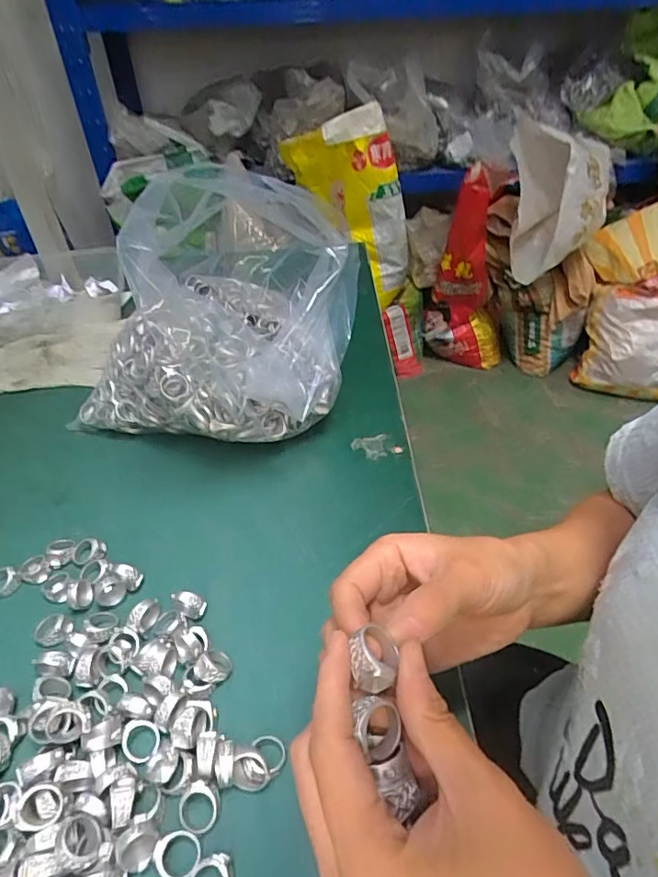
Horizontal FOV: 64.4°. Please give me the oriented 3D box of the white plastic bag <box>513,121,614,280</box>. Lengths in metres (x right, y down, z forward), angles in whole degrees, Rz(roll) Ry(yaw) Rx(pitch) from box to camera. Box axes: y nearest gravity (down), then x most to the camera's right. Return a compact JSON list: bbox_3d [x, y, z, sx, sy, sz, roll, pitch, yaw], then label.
[{"bbox_3d":[0.622,-0.639,1.456,0.275,0.363,0.217,14,44,18],"label":"white plastic bag"}]

